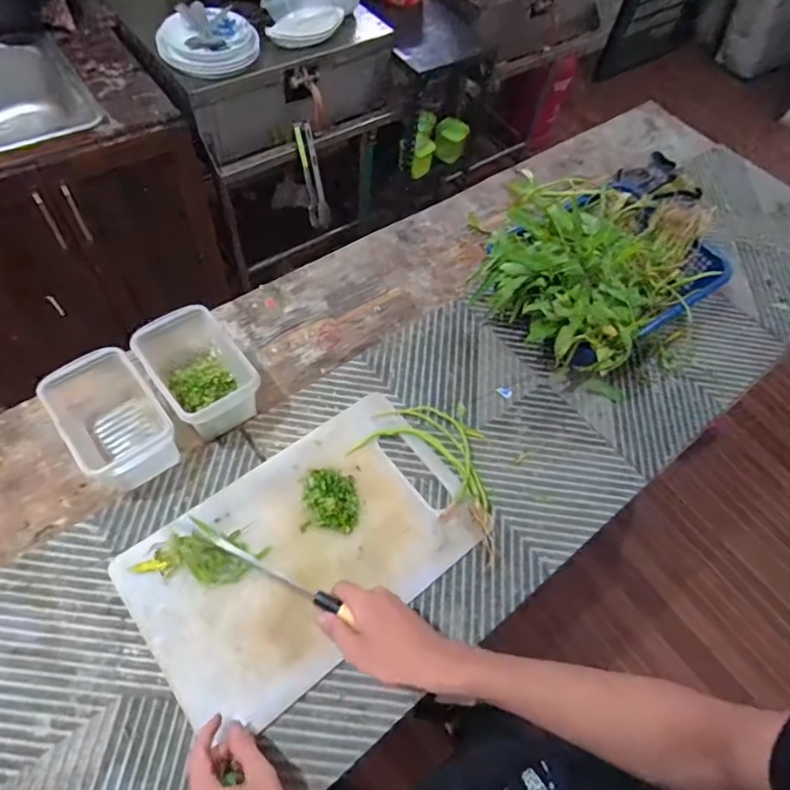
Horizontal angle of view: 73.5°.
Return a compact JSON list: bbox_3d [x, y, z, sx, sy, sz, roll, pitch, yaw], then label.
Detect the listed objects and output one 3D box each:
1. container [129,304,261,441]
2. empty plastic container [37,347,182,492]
[{"bbox_3d":[-0.253,-0.020,0.699,0.102,0.103,0.171,-35,67,-21],"label":"container"},{"bbox_3d":[-0.347,0.027,0.652,0.102,0.101,0.175,-34,67,-21],"label":"empty plastic container"}]

